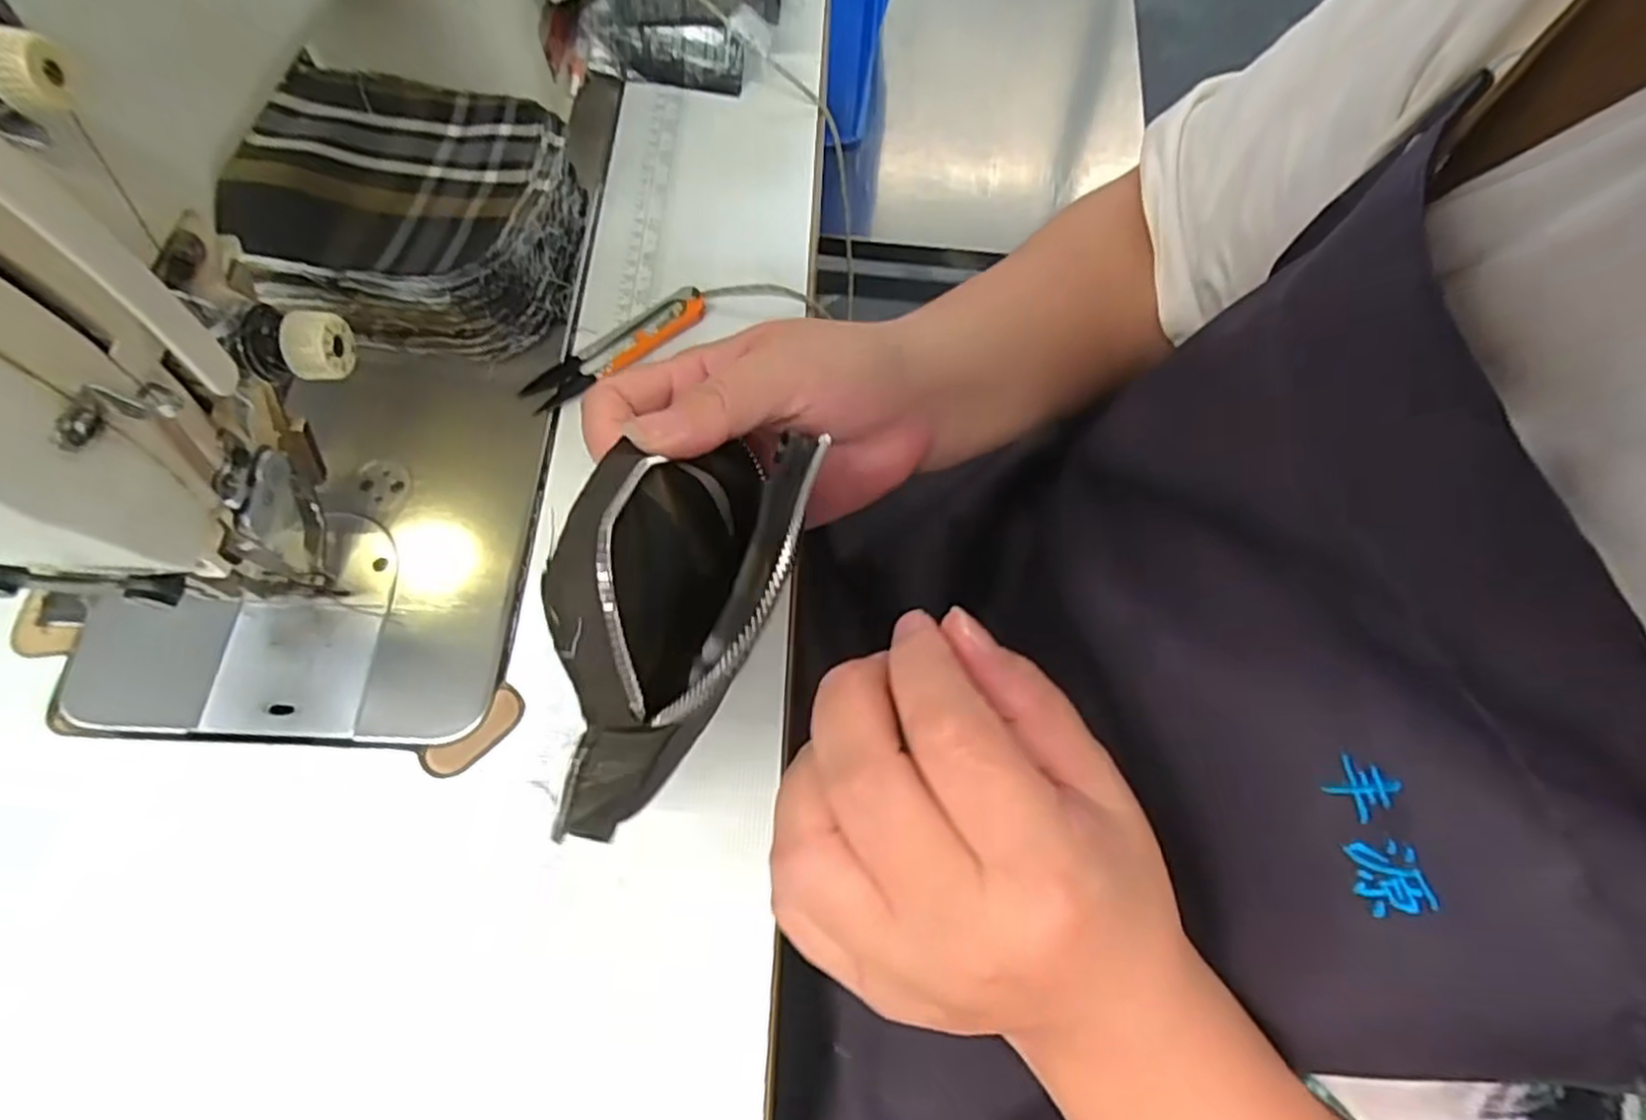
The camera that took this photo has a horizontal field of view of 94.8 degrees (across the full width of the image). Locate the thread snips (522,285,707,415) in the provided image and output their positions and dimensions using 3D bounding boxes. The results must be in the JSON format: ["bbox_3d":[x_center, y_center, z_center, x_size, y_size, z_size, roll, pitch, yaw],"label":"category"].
[{"bbox_3d":[-0.104,-0.106,0.381,0.098,0.010,0.022,-35,72,-15],"label":"thread snips"}]

